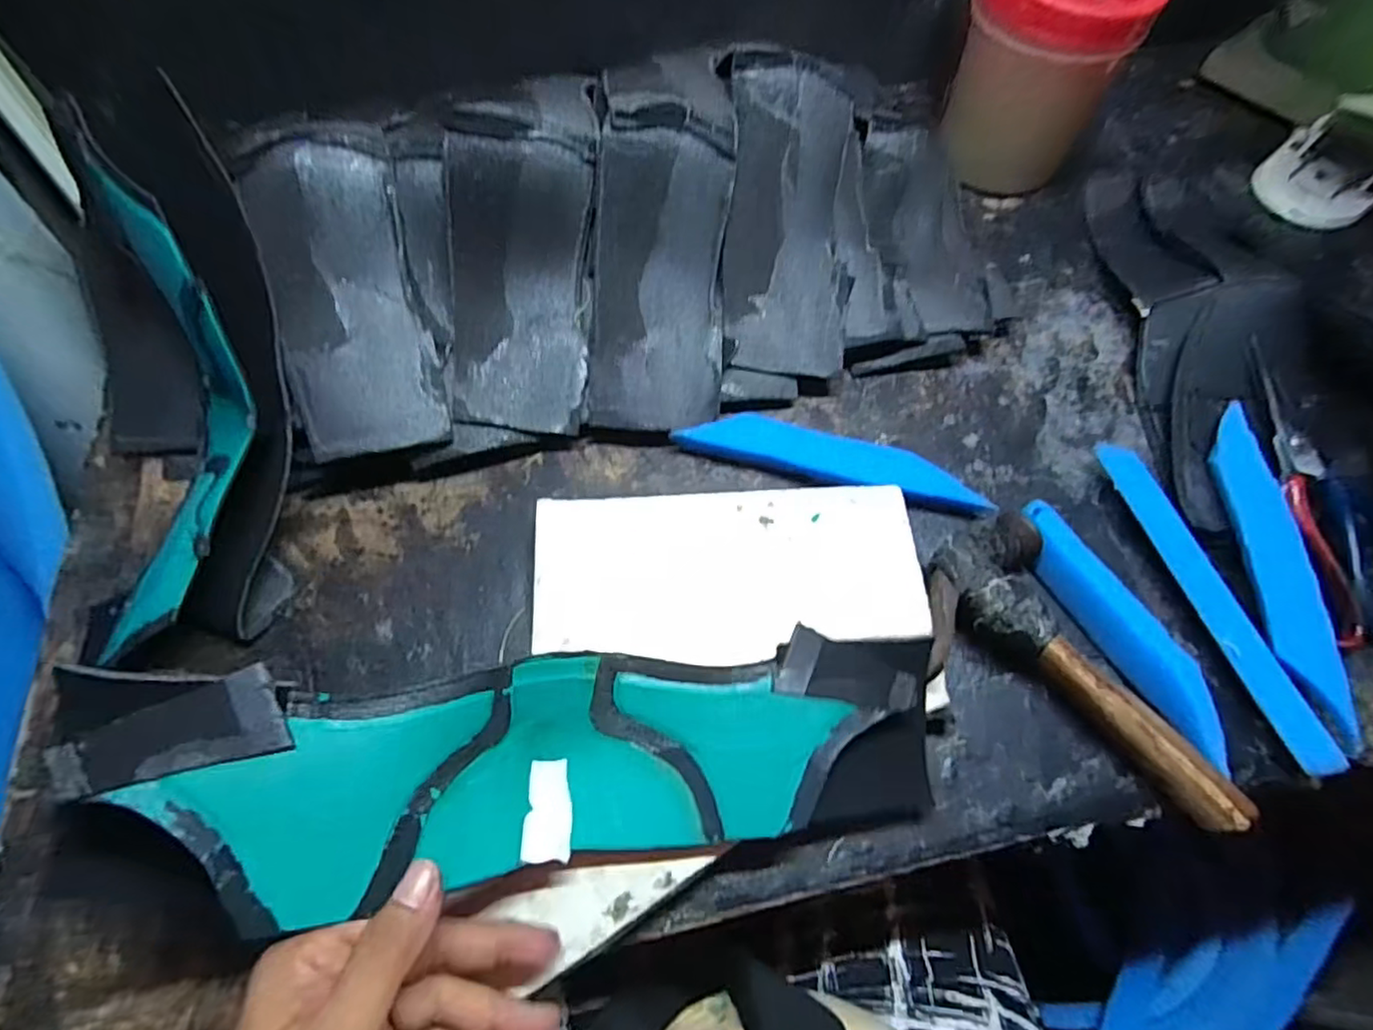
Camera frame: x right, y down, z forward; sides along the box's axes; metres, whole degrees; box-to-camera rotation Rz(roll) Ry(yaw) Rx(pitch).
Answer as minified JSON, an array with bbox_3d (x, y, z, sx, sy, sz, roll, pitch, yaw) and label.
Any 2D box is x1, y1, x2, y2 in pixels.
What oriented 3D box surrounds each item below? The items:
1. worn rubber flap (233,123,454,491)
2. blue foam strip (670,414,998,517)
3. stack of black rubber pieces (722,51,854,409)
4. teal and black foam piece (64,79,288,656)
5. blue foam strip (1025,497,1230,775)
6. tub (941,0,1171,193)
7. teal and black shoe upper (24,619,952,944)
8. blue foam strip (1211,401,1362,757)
[{"bbox_3d":[-0.206,-0.126,0.386,0.093,0.032,0.204,-8,96,-4],"label":"worn rubber flap"},{"bbox_3d":[0.094,-0.035,0.413,0.195,0.018,0.035,15,65,7],"label":"blue foam strip"},{"bbox_3d":[0.067,-0.179,0.420,0.082,0.027,0.208,2,101,1],"label":"stack of black rubber pieces"},{"bbox_3d":[-0.284,-0.066,0.360,0.098,0.080,0.293,1,90,0],"label":"teal and black foam piece"},{"bbox_3d":[0.243,0.063,0.360,0.023,0.029,0.156,-24,67,-12],"label":"blue foam strip"},{"bbox_3d":[0.264,-0.343,0.479,0.113,0.149,0.113,0,64,0],"label":"tub"},{"bbox_3d":[-0.050,0.109,0.284,0.345,0.085,0.085,3,62,-21],"label":"teal and black shoe upper"},{"bbox_3d":[0.333,0.025,0.359,0.027,0.011,0.196,-13,61,34],"label":"blue foam strip"}]

